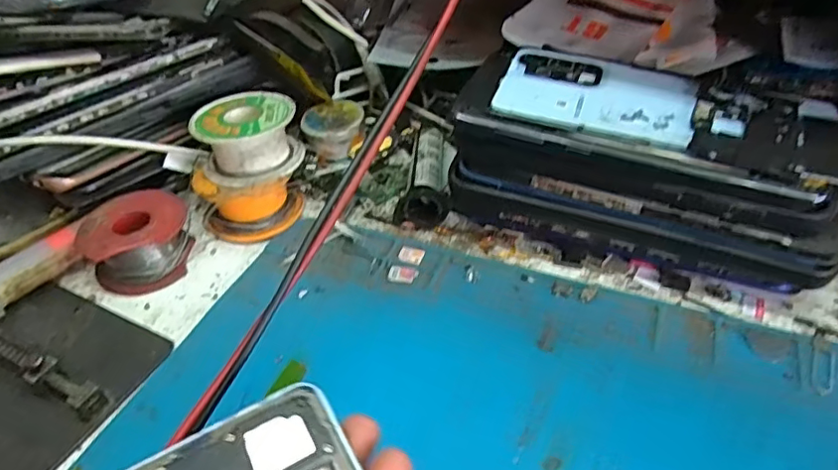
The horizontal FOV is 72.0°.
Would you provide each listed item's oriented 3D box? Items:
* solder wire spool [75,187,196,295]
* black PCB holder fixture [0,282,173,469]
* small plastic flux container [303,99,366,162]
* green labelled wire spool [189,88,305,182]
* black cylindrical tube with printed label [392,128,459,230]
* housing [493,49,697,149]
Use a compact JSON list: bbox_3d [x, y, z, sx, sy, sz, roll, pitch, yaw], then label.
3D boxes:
[{"bbox_3d":[-0.143,0.003,0.297,0.050,0.029,0.050,-2,42,2],"label":"solder wire spool"},{"bbox_3d":[-0.177,0.053,0.253,0.116,0.014,0.078,18,47,22],"label":"black PCB holder fixture"},{"bbox_3d":[-0.054,-0.067,0.362,0.035,0.021,0.035,-2,42,2],"label":"small plastic flux container"},{"bbox_3d":[-0.091,-0.054,0.309,0.050,0.027,0.049,-2,42,2],"label":"green labelled wire spool"},{"bbox_3d":[0.007,-0.033,0.326,0.027,0.022,0.068,4,43,9],"label":"black cylindrical tube with printed label"},{"bbox_3d":[0.083,-0.067,0.269,0.086,0.008,0.070,13,45,18],"label":"housing"}]

